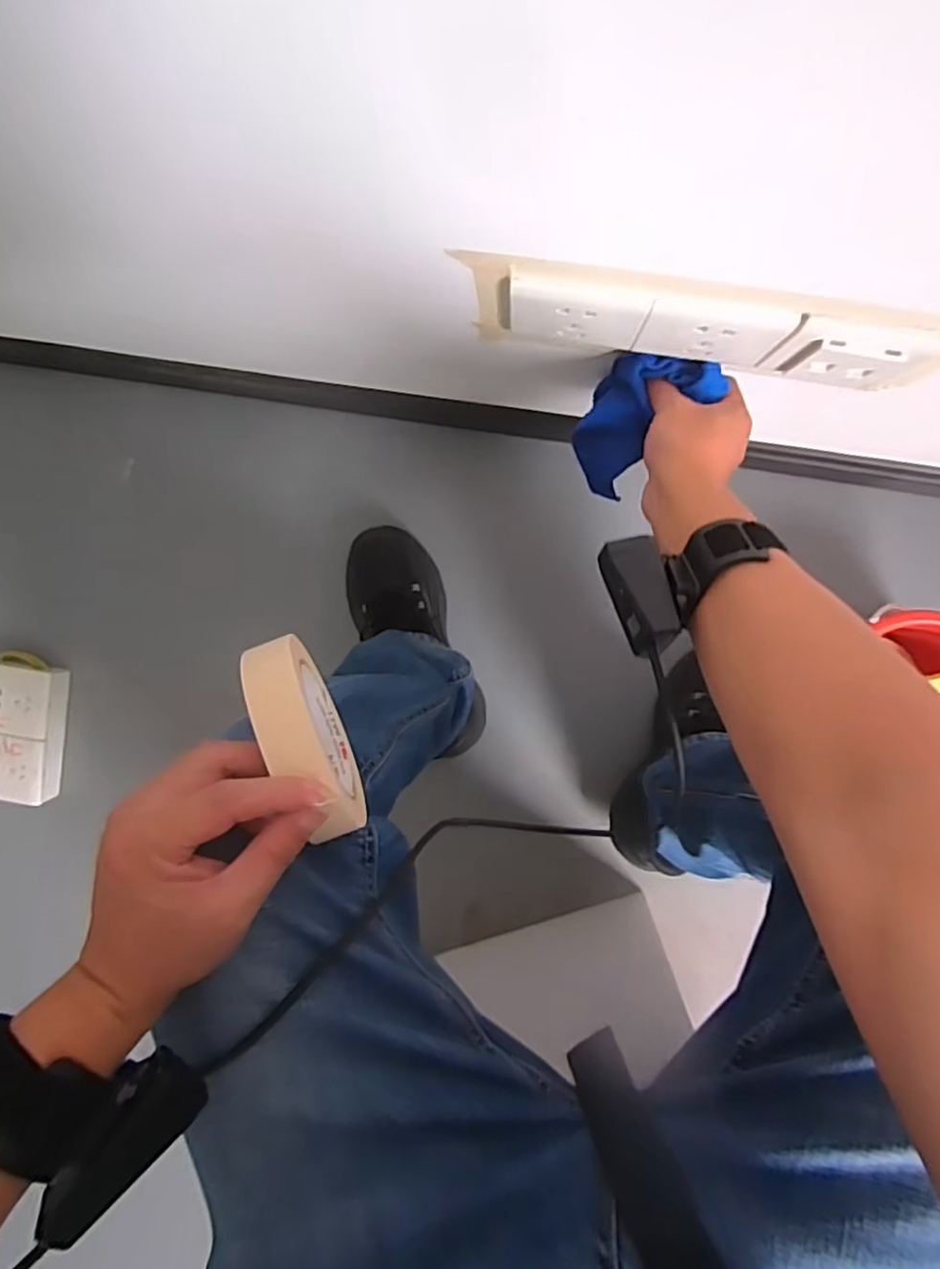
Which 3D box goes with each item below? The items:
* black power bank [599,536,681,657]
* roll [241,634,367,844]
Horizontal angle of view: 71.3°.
[{"bbox_3d":[0.097,-0.025,0.378,0.033,0.015,0.070,-12,65,5],"label":"black power bank"},{"bbox_3d":[-0.079,0.051,0.346,0.026,0.103,0.104,-20,94,5],"label":"roll"}]

